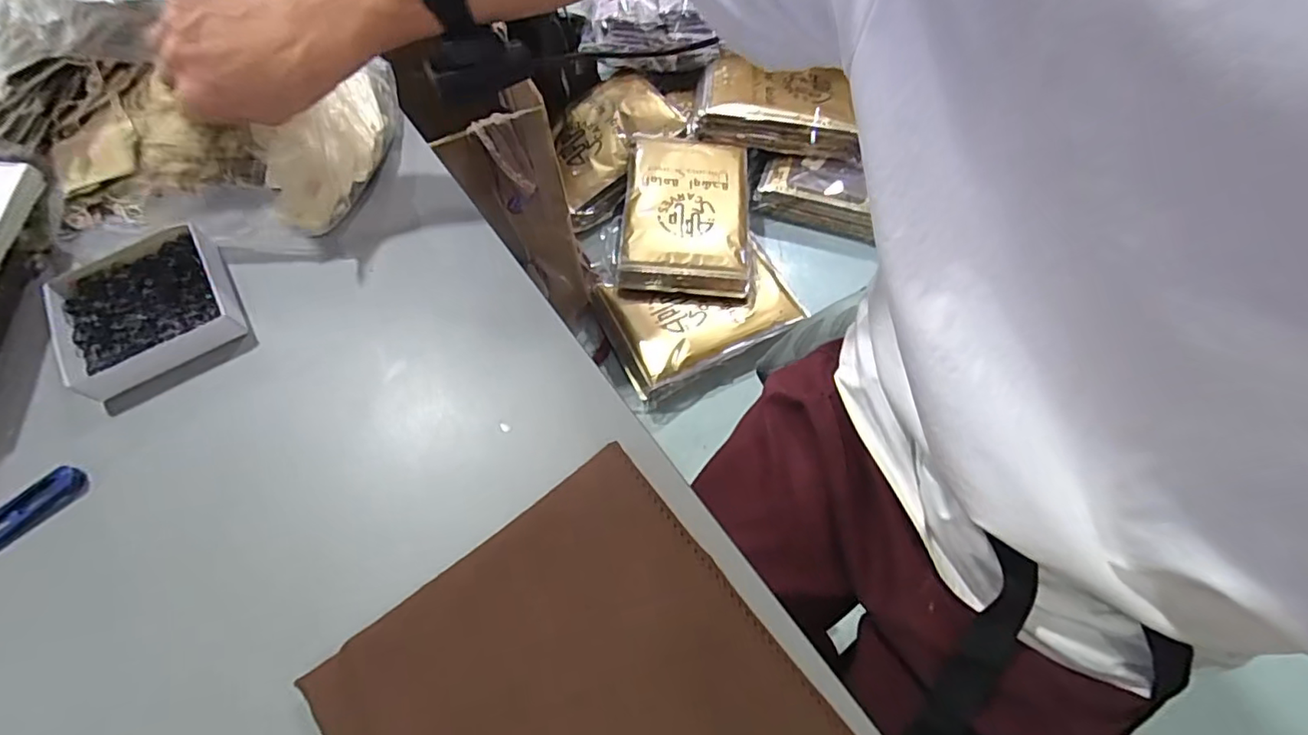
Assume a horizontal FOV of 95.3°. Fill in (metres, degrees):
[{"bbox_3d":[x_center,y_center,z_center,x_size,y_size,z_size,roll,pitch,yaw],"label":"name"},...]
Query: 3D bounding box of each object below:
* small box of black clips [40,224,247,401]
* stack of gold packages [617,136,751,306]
[{"bbox_3d":[-0.372,-0.043,0.433,0.115,0.023,0.107,-29,69,-12],"label":"small box of black clips"},{"bbox_3d":[0.066,-0.301,1.184,0.247,0.069,0.353,3,66,2],"label":"stack of gold packages"}]

